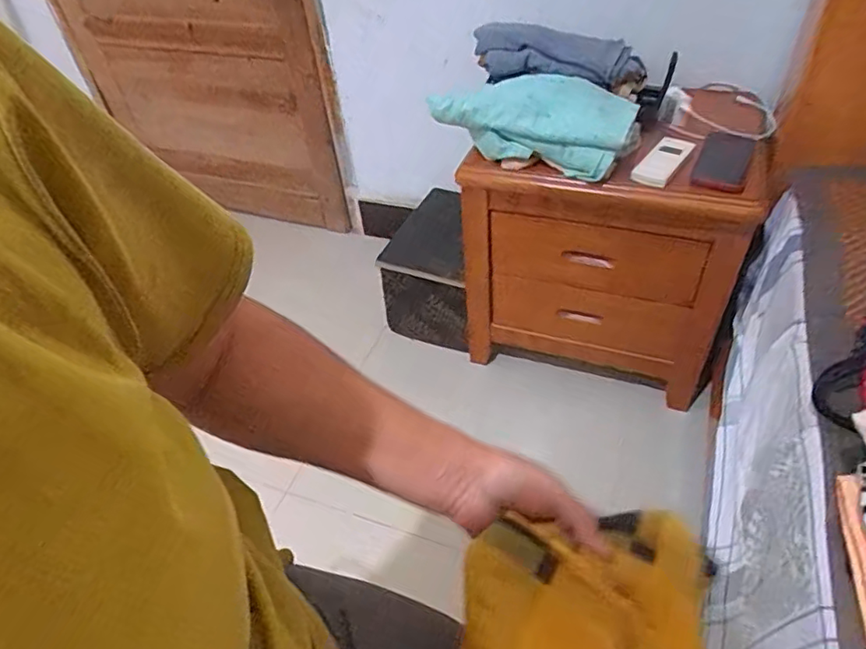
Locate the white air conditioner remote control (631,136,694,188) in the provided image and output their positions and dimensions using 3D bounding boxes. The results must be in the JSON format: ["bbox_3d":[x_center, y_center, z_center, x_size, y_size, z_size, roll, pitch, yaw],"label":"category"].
[{"bbox_3d":[0.365,-0.260,0.897,0.055,0.013,0.124,29,63,25],"label":"white air conditioner remote control"}]

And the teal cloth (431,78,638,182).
[{"bbox_3d":[0.173,-0.350,0.948,0.311,0.086,0.188,15,49,20],"label":"teal cloth"}]

